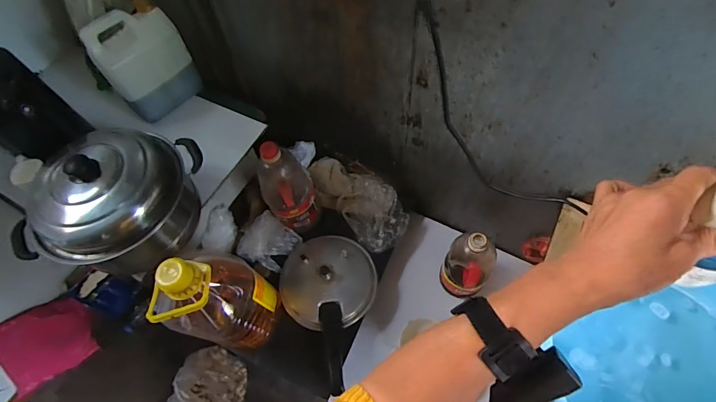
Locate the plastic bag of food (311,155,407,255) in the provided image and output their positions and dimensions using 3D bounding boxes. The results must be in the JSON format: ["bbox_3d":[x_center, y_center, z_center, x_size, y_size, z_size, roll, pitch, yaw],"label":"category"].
[{"bbox_3d":[0.003,-0.006,0.949,0.147,0.073,0.272,-40,67,-17],"label":"plastic bag of food"}]

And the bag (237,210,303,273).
[{"bbox_3d":[-0.220,0.099,0.903,0.121,0.049,0.117,33,68,19],"label":"bag"}]

